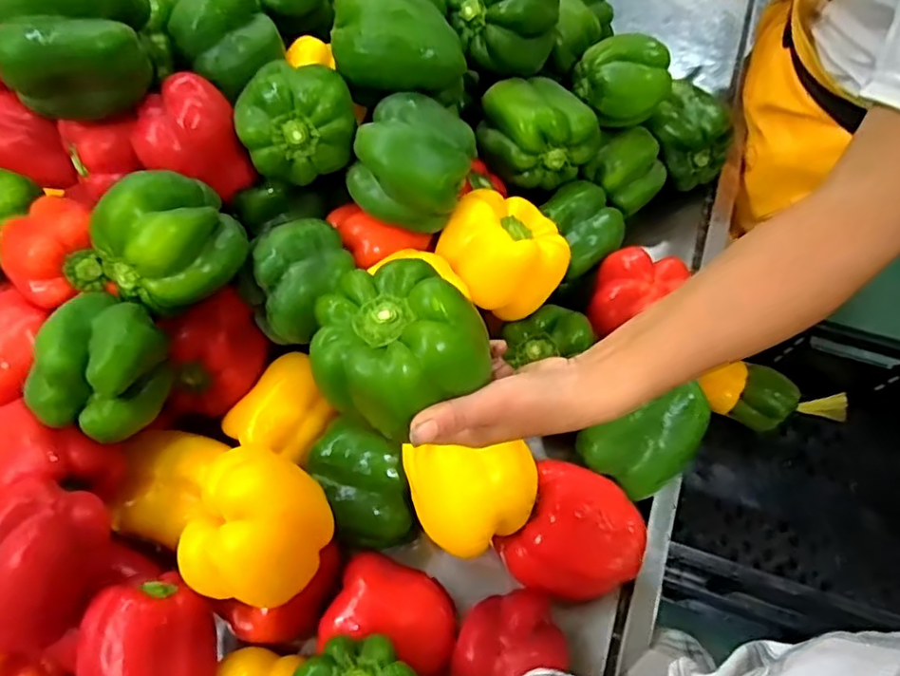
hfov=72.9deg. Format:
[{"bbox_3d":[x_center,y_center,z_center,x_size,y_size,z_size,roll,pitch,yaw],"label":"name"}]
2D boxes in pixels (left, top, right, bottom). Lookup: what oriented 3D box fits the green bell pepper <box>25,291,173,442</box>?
[{"bbox_3d":[-0.242,0.017,0.422,0.080,0.063,0.097,16,66,9],"label":"green bell pepper"}]

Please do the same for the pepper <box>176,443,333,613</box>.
[{"bbox_3d":[-0.130,0.124,0.413,0.086,0.081,0.099,15,66,9],"label":"pepper"}]

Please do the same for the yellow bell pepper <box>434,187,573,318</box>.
[{"bbox_3d":[0.049,-0.070,0.510,0.100,0.072,0.096,-1,64,1],"label":"yellow bell pepper"}]

